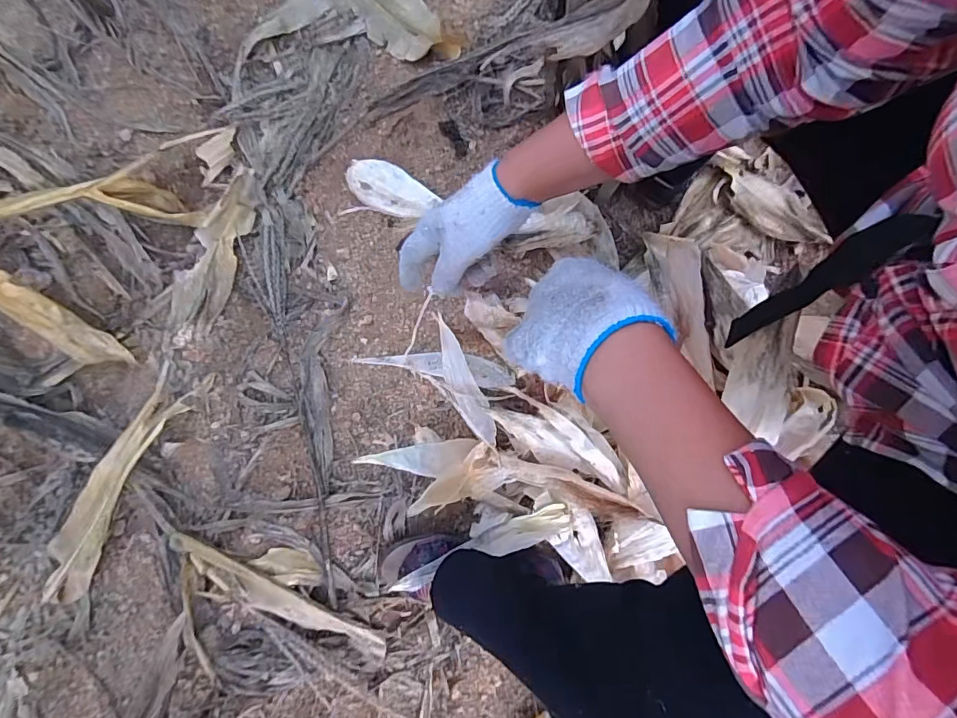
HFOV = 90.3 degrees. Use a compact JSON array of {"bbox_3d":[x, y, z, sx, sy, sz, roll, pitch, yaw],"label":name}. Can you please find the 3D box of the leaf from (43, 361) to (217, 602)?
[{"bbox_3d":[-0.549,0.182,0.724,0.093,0.050,0.386,24,77,8],"label":"leaf"}]

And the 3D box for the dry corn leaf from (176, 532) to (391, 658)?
[{"bbox_3d":[-0.262,0.282,0.618,0.318,0.044,0.072,22,76,7],"label":"dry corn leaf"}]

